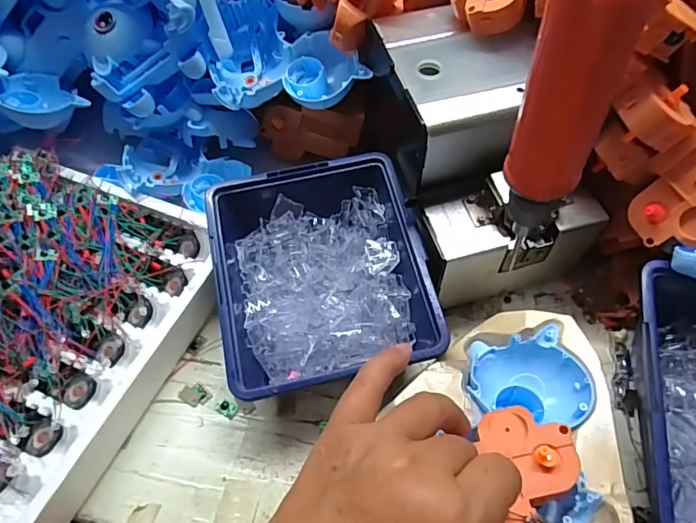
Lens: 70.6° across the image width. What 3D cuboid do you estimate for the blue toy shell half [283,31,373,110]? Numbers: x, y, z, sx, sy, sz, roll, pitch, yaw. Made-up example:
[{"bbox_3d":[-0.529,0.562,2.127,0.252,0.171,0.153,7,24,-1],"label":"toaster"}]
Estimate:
[{"bbox_3d":[-0.019,-0.153,0.401,0.064,0.028,0.069,-9,57,-2],"label":"blue toy shell half"}]

